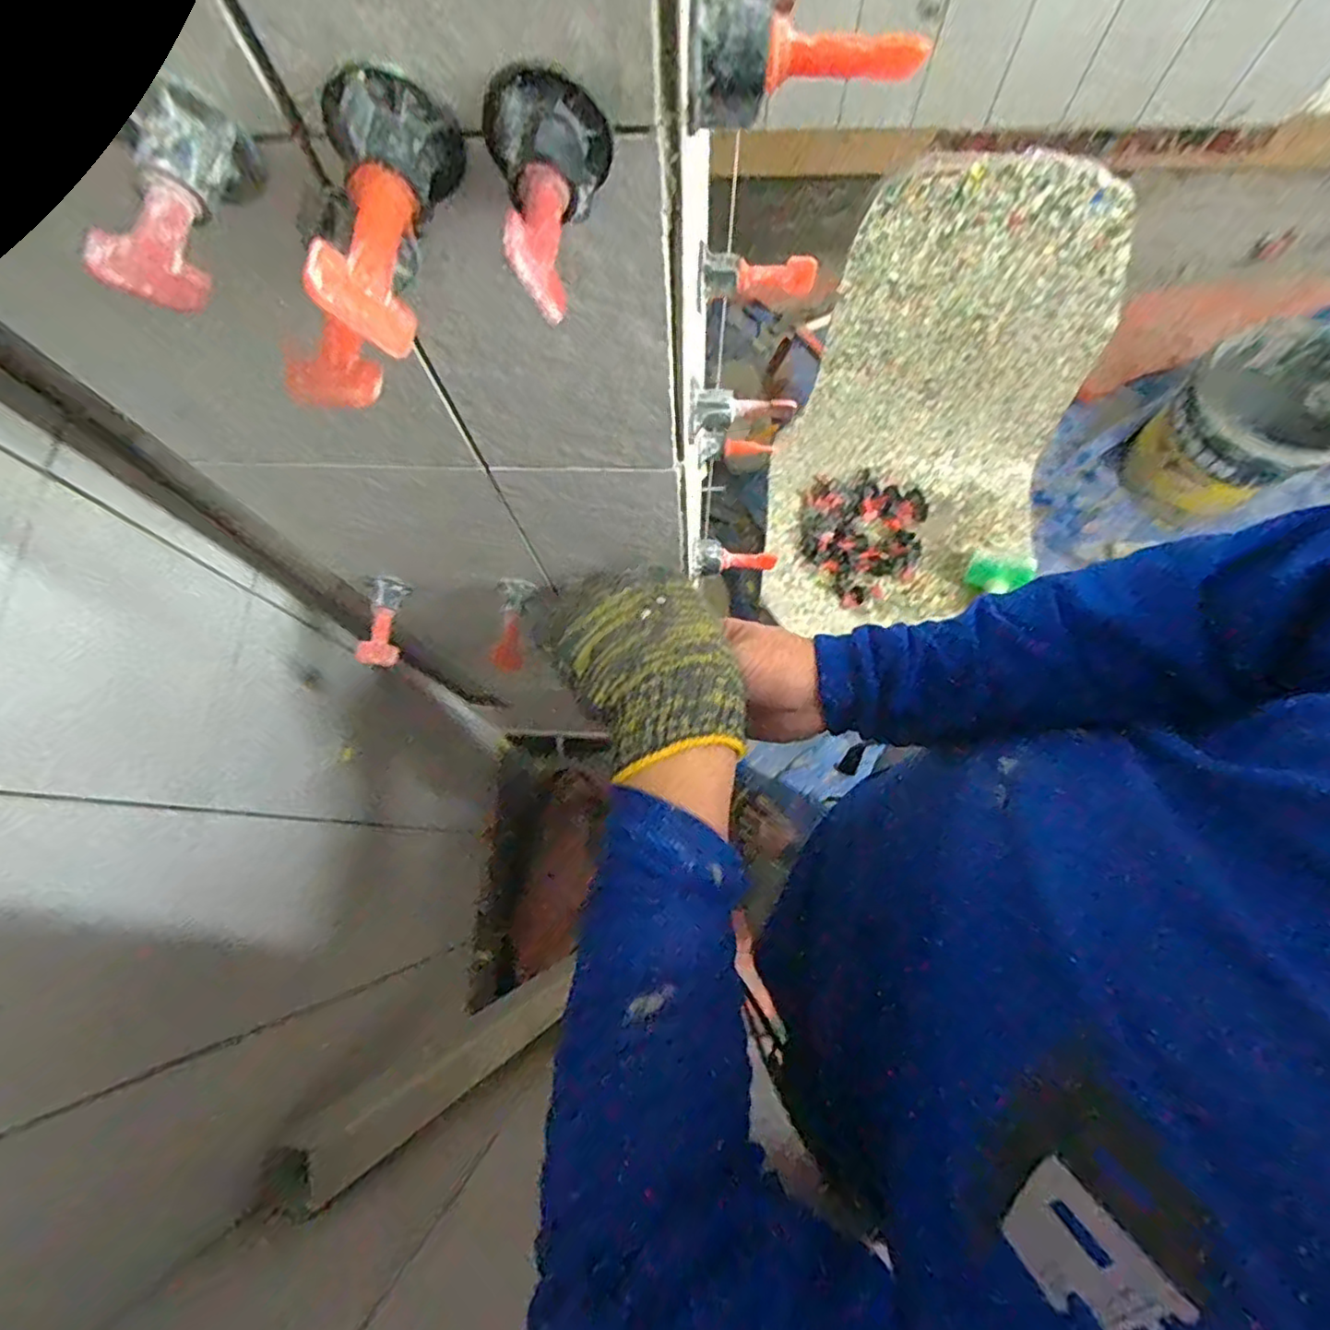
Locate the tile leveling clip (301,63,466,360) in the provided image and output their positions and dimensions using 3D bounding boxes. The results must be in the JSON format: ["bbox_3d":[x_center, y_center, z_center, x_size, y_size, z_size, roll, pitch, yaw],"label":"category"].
[{"bbox_3d":[-0.065,-0.106,0.153,0.024,0.027,0.058,5,74,4],"label":"tile leveling clip"}]

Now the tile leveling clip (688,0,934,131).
[{"bbox_3d":[0.034,-0.157,0.163,0.058,0.024,0.023,-7,74,0],"label":"tile leveling clip"}]

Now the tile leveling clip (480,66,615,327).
[{"bbox_3d":[-0.025,-0.111,0.153,0.029,0.024,0.051,-10,74,0],"label":"tile leveling clip"}]

